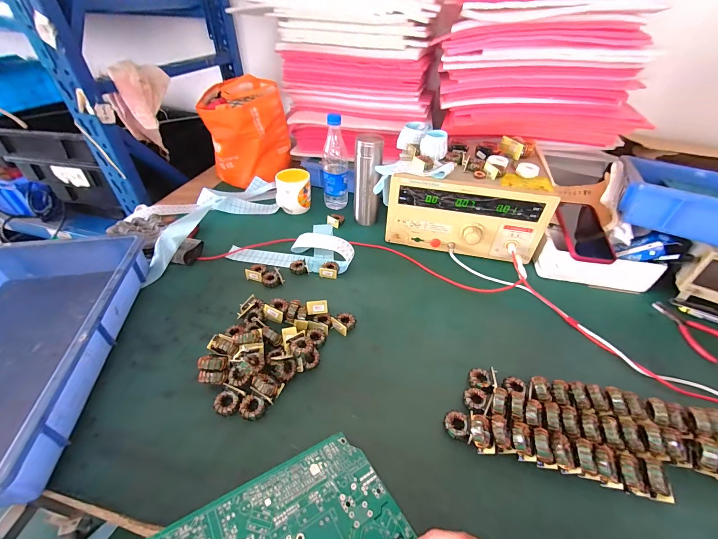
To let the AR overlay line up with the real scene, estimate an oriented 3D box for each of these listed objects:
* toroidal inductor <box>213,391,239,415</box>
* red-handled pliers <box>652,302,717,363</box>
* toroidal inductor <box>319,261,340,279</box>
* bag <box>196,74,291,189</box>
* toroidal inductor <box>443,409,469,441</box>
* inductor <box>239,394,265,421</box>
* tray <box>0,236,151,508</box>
[{"bbox_3d":[-0.182,0.186,0.429,0.030,0.019,0.030,1,42,-1],"label":"toroidal inductor"},{"bbox_3d":[0.598,0.106,0.563,0.073,0.014,0.123,-15,45,-17],"label":"red-handled pliers"},{"bbox_3d":[-0.061,0.001,0.641,0.037,0.018,0.034,7,42,5],"label":"toroidal inductor"},{"bbox_3d":[-0.312,-0.389,0.888,0.211,0.219,0.211,-9,43,-12],"label":"bag"},{"bbox_3d":[0.131,0.208,0.416,0.031,0.015,0.032,1,42,-1],"label":"toroidal inductor"},{"bbox_3d":[-0.147,0.190,0.425,0.032,0.018,0.029,13,43,12],"label":"inductor"},{"bbox_3d":[-0.513,0.114,0.452,0.277,0.094,0.436,-6,42,-9],"label":"tray"}]

